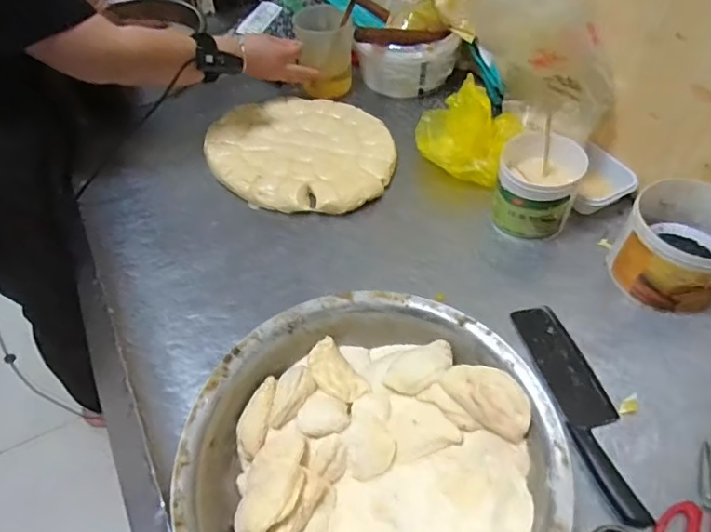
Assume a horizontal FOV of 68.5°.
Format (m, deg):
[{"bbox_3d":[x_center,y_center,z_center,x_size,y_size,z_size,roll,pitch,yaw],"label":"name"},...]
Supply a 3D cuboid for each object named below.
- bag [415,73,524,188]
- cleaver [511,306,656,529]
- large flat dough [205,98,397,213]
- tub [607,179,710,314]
[{"bbox_3d":[0.179,-0.226,0.862,0.159,0.098,0.129,25,56,20],"label":"bag"},{"bbox_3d":[0.273,0.165,0.632,0.068,0.017,0.277,-9,52,-5],"label":"cleaver"},{"bbox_3d":[-0.100,-0.207,0.928,0.344,0.025,0.270,20,55,17],"label":"large flat dough"},{"bbox_3d":[0.441,-0.024,0.715,0.143,0.116,0.151,-1,51,1],"label":"tub"}]

